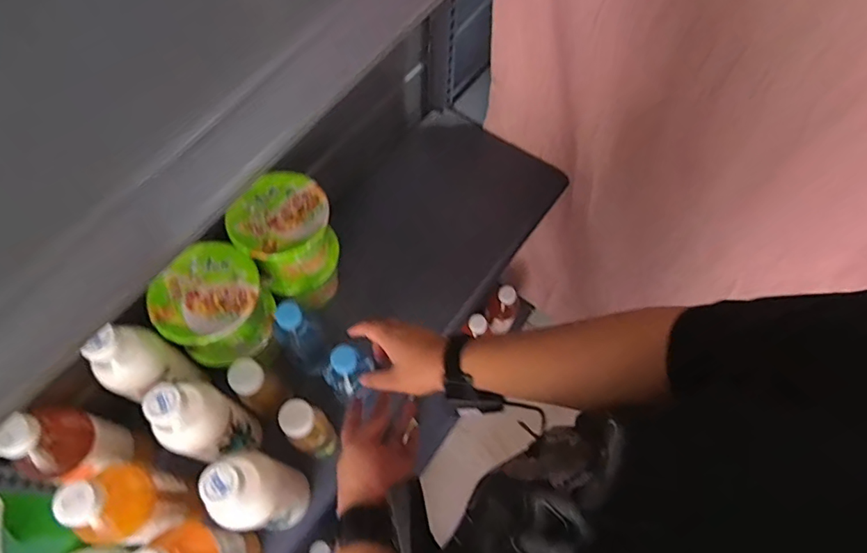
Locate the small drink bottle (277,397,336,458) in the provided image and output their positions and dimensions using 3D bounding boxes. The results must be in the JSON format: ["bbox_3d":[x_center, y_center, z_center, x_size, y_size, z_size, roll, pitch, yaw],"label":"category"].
[{"bbox_3d":[-0.165,0.209,0.706,0.050,0.159,0.056,-34,71,-16],"label":"small drink bottle"}]

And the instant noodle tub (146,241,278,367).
[{"bbox_3d":[-0.292,0.039,0.704,0.132,0.105,0.125,1,65,-2],"label":"instant noodle tub"}]

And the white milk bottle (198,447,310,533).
[{"bbox_3d":[-0.204,0.260,0.625,0.069,0.232,0.070,1,65,-2],"label":"white milk bottle"}]

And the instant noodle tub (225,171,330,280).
[{"bbox_3d":[-0.212,-0.066,0.747,0.124,0.095,0.134,1,65,-2],"label":"instant noodle tub"}]

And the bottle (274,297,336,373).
[{"bbox_3d":[-0.187,0.094,0.770,0.055,0.189,0.052,-13,66,-8],"label":"bottle"}]

